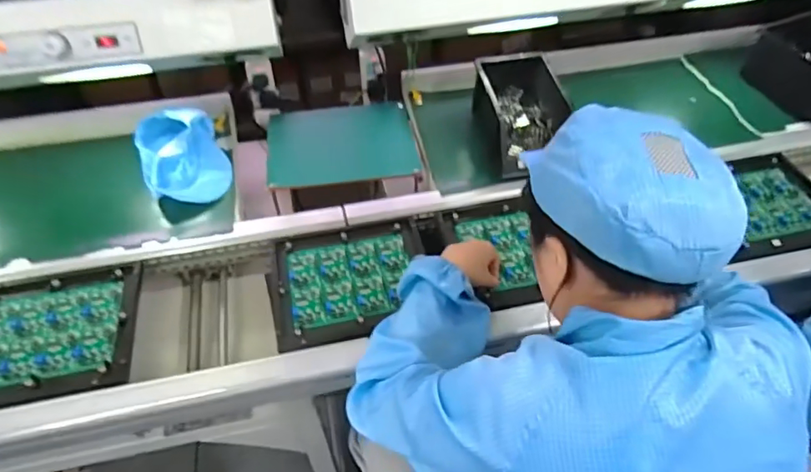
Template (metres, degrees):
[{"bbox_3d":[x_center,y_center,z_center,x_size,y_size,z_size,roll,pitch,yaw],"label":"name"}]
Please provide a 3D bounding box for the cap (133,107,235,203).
[{"bbox_3d":[-0.431,-0.159,1.032,0.150,0.102,0.195,-20,51,-15],"label":"cap"}]

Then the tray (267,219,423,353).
[{"bbox_3d":[-0.096,0.071,0.897,0.258,0.016,0.218,-13,49,-9],"label":"tray"}]

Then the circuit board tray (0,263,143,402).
[{"bbox_3d":[-0.549,0.154,0.822,0.251,0.032,0.217,-13,49,-9],"label":"circuit board tray"}]

